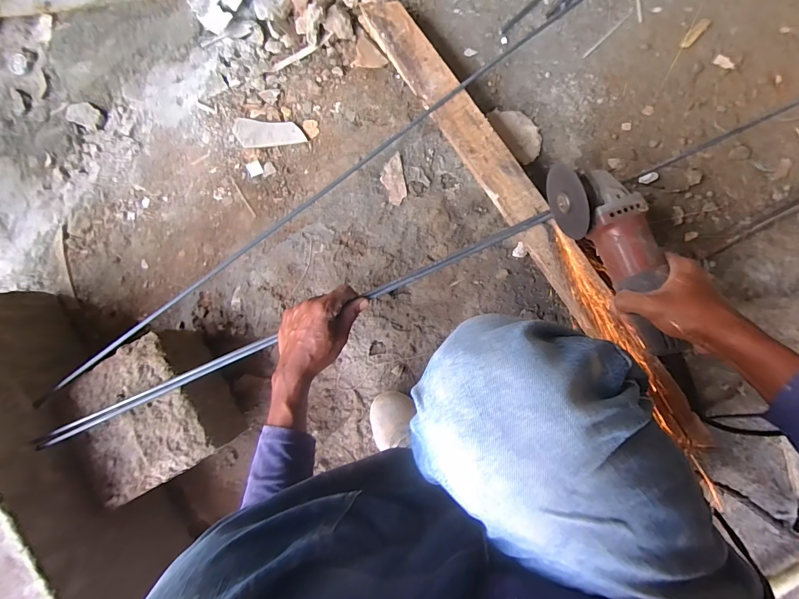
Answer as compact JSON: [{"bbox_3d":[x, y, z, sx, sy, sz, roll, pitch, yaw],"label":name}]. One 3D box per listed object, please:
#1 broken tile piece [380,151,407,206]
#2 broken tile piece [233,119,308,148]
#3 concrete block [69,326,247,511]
[{"bbox_3d":[-0.010,-0.203,0.607,0.039,0.009,0.081,-11,90,5],"label":"broken tile piece"},{"bbox_3d":[-0.228,-0.290,0.628,0.126,0.009,0.047,4,91,5],"label":"broken tile piece"},{"bbox_3d":[-0.389,0.178,0.580,0.198,0.121,0.203,-29,88,5],"label":"concrete block"}]

